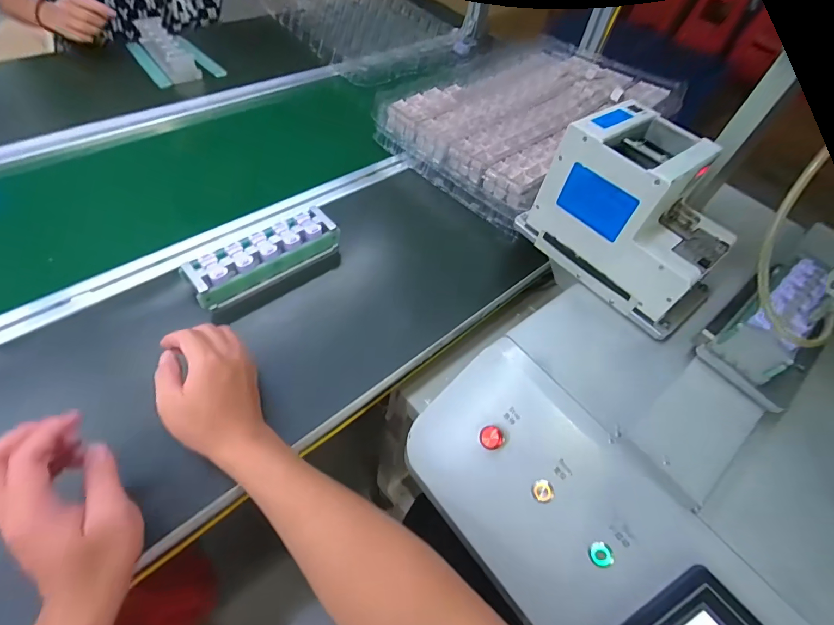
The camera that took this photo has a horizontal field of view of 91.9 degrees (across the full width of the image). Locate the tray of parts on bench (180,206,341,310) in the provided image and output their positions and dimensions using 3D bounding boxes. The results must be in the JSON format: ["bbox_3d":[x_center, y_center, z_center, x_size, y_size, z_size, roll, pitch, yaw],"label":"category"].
[{"bbox_3d":[-0.196,-0.076,0.525,0.194,0.044,0.054,-34,65,-27],"label":"tray of parts on bench"}]

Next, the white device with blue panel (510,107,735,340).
[{"bbox_3d":[0.269,-0.116,0.477,0.142,0.147,0.216,-28,62,-24],"label":"white device with blue panel"}]

